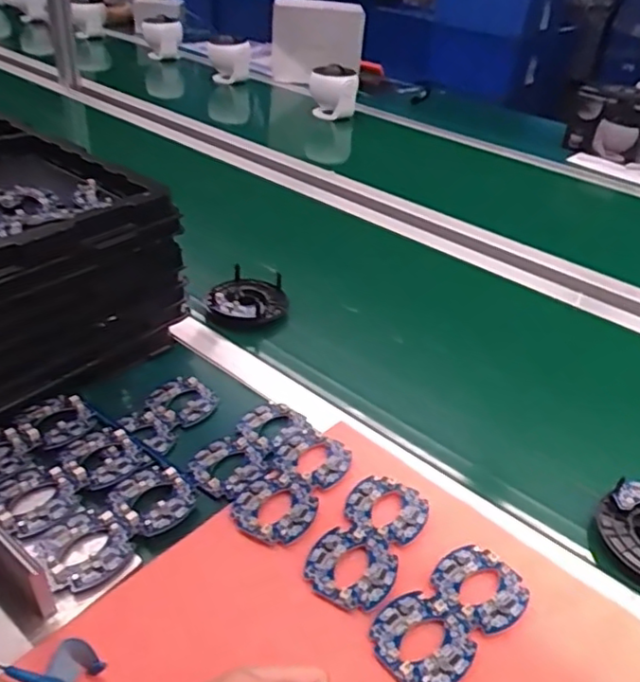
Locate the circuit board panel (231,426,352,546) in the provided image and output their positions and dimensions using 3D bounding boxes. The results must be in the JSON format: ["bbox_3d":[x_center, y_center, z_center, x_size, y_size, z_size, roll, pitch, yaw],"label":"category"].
[{"bbox_3d":[-0.021,0.123,0.540,0.067,0.008,0.128,22,39,24],"label":"circuit board panel"}]

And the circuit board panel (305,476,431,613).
[{"bbox_3d":[0.041,0.158,0.498,0.065,0.005,0.123,23,40,22],"label":"circuit board panel"}]

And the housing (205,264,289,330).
[{"bbox_3d":[-0.089,-0.051,0.777,0.095,0.035,0.097,4,34,-3],"label":"housing"}]

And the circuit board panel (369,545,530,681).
[{"bbox_3d":[0.095,0.198,0.448,0.124,0.009,0.065,-22,43,-35],"label":"circuit board panel"}]

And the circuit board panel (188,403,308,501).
[{"bbox_3d":[-0.062,0.098,0.581,0.064,0.006,0.129,24,38,25],"label":"circuit board panel"}]

